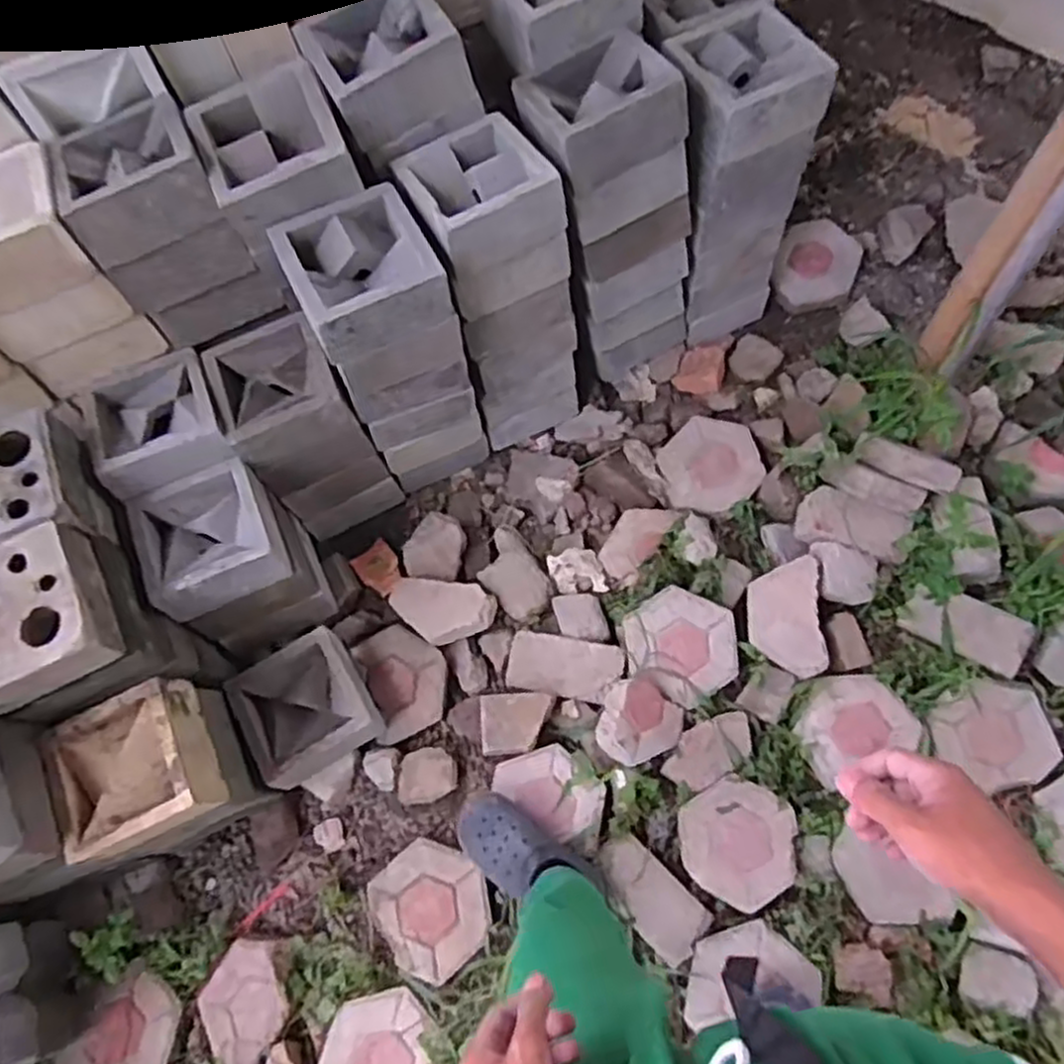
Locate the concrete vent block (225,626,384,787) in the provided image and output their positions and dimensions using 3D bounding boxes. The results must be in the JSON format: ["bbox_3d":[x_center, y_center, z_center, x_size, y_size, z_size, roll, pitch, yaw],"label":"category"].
[{"bbox_3d":[-0.399,0.310,1.364,0.207,0.137,0.208,-30,69,-8],"label":"concrete vent block"}]

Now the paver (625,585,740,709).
[{"bbox_3d":[0.281,0.205,1.418,0.206,0.040,0.187,28,74,12],"label":"paver"}]

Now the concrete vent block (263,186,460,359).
[{"bbox_3d":[-0.253,-0.389,1.158,0.207,0.106,0.189,-25,69,-6],"label":"concrete vent block"}]

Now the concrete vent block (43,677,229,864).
[{"bbox_3d":[-0.598,0.351,1.144,0.211,0.096,0.210,-24,69,-6],"label":"concrete vent block"}]

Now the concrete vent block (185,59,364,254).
[{"bbox_3d":[-0.379,-0.559,1.126,0.192,0.090,0.192,-24,68,-6],"label":"concrete vent block"}]

